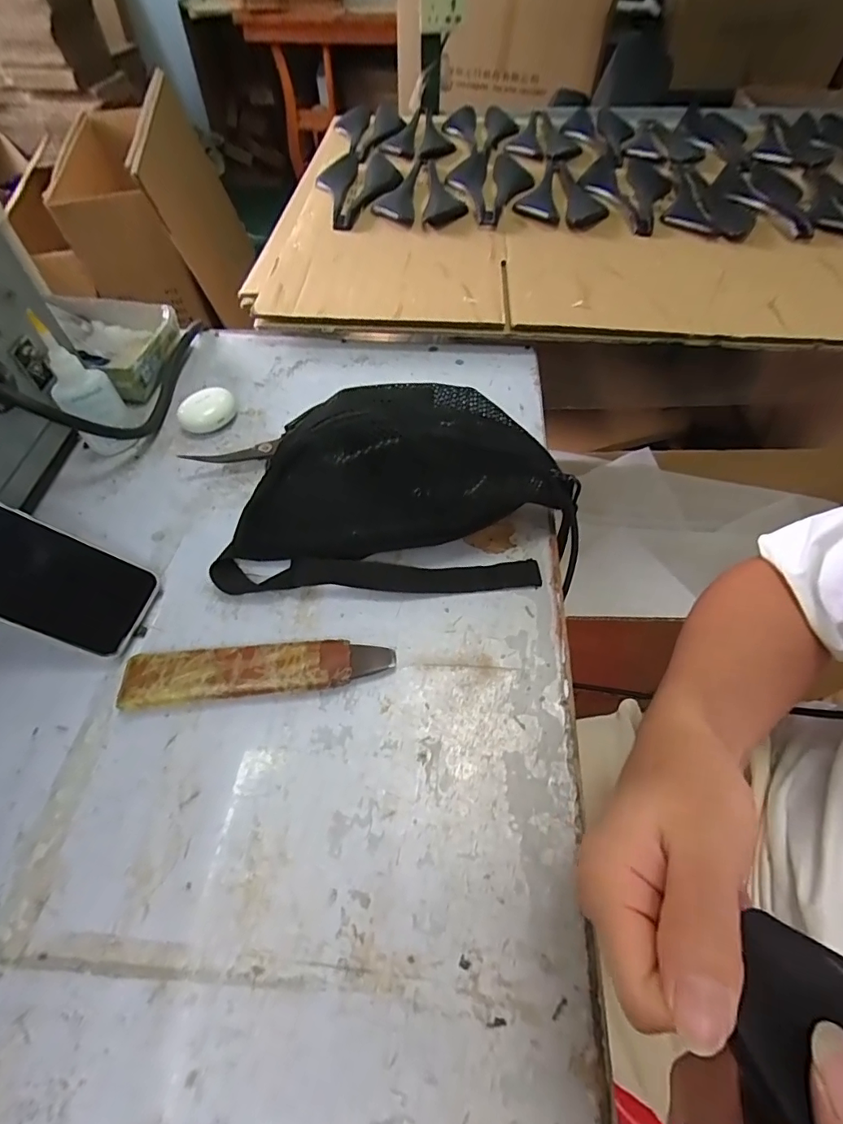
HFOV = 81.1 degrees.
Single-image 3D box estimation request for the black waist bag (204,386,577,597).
[{"bbox_3d":[-0.020,-0.061,0.397,0.290,0.098,0.152,-4,57,-3],"label":"black waist bag"}]

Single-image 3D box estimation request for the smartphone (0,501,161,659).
[{"bbox_3d":[-0.285,0.005,0.354,0.164,0.008,0.077,31,53,-26],"label":"smartphone"}]

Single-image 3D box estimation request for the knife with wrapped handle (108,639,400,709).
[{"bbox_3d":[-0.115,0.078,0.353,0.186,0.019,0.038,-5,57,-4],"label":"knife with wrapped handle"}]

